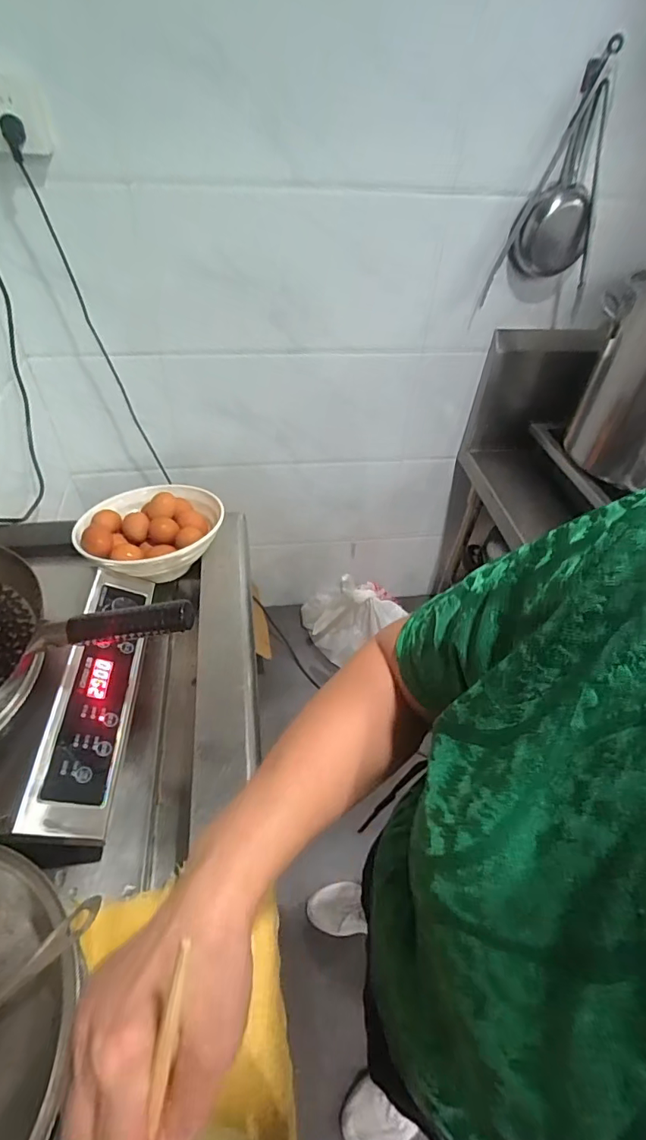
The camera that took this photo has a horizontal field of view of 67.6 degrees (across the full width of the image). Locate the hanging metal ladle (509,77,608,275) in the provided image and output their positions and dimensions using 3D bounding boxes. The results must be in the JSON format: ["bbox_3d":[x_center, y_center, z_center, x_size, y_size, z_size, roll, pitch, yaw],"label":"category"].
[{"bbox_3d":[0.453,-0.707,0.905,0.137,0.264,0.052,13,47,9],"label":"hanging metal ladle"}]

